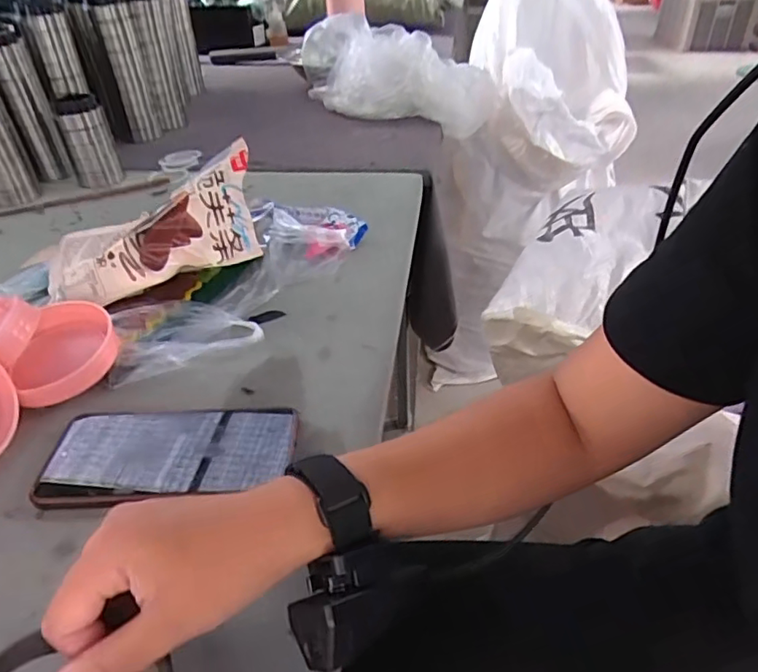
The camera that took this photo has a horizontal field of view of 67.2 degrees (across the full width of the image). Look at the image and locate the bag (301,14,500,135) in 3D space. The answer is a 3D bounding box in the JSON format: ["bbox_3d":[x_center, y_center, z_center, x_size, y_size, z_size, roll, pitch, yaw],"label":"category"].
[{"bbox_3d":[0.032,-0.423,0.936,0.329,0.139,0.141,14,37,-5],"label":"bag"}]

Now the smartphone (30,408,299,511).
[{"bbox_3d":[-0.141,0.078,0.393,0.161,0.016,0.075,-3,37,-3],"label":"smartphone"}]

